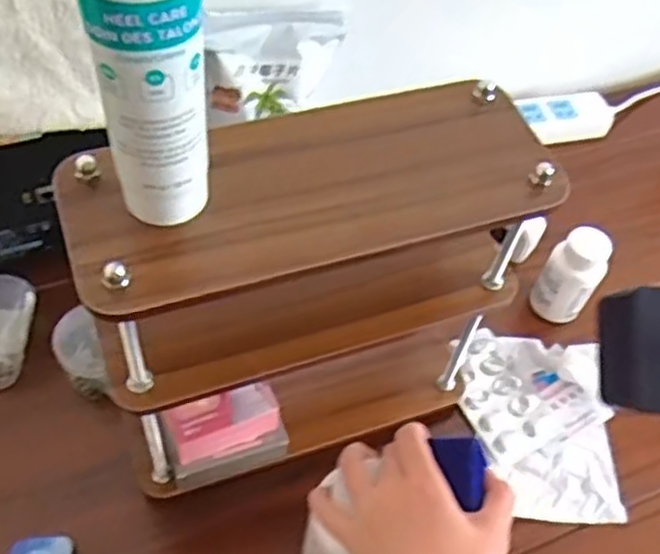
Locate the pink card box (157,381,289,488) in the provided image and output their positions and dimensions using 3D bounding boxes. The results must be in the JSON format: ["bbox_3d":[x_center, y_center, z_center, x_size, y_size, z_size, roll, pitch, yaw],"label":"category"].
[{"bbox_3d":[-0.079,0.121,0.583,0.089,0.080,0.021,-14,53,-14],"label":"pink card box"}]

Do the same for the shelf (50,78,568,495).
[{"bbox_3d":[-0.012,0.030,0.544,0.289,0.280,0.110,-15,54,-16],"label":"shelf"}]

